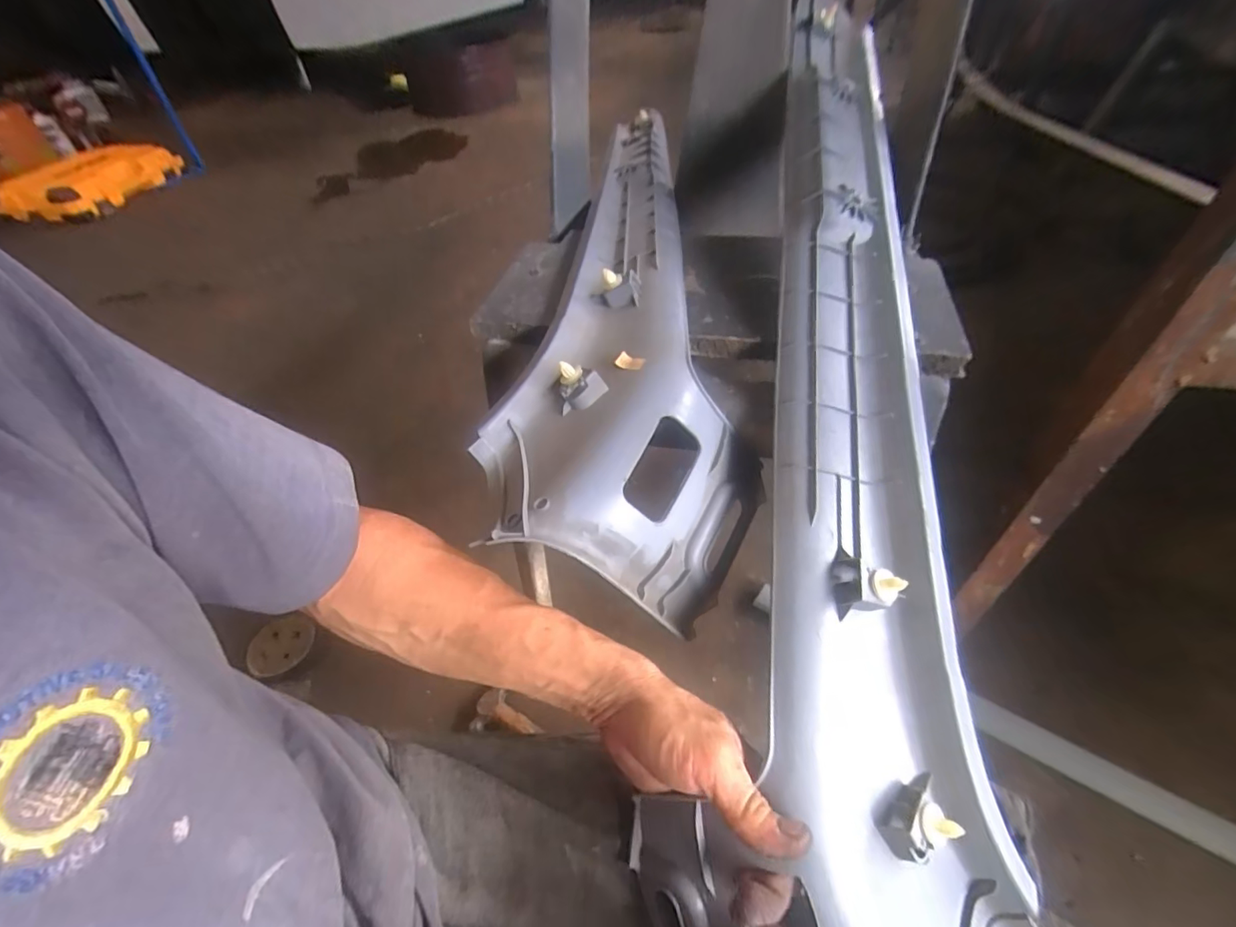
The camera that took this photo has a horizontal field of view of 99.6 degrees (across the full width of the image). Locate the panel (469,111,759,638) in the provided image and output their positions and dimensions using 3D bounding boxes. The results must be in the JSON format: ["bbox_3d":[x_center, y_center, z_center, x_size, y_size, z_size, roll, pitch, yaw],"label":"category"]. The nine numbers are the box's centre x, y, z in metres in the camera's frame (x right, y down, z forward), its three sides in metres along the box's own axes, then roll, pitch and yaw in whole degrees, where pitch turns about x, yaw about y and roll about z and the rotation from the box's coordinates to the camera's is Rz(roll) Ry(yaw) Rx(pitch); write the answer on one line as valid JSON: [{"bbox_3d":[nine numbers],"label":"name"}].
[{"bbox_3d":[0.041,-0.156,0.521,0.188,0.121,0.620,6,47,11],"label":"panel"}]

